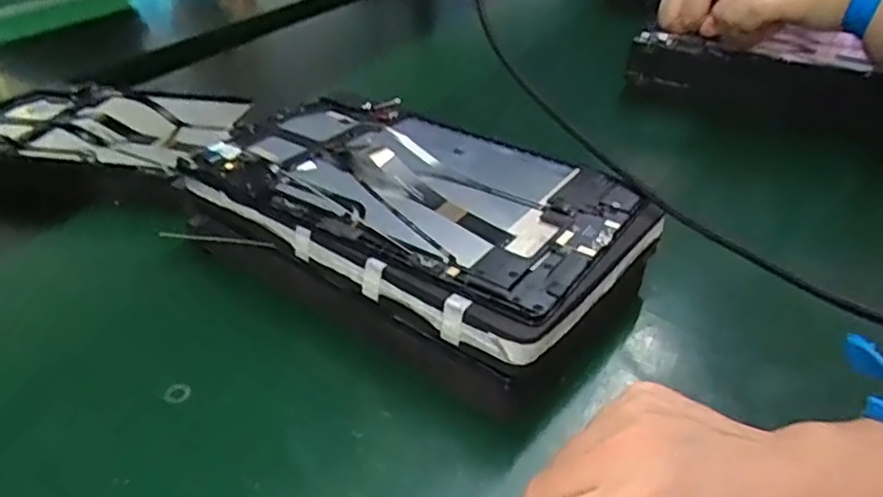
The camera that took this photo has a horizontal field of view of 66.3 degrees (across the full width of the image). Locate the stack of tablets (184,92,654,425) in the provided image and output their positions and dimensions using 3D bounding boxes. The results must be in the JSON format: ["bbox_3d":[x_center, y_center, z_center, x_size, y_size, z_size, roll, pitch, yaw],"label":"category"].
[{"bbox_3d":[-0.016,-0.014,0.398,0.257,0.067,0.169,22,39,26],"label":"stack of tablets"}]

